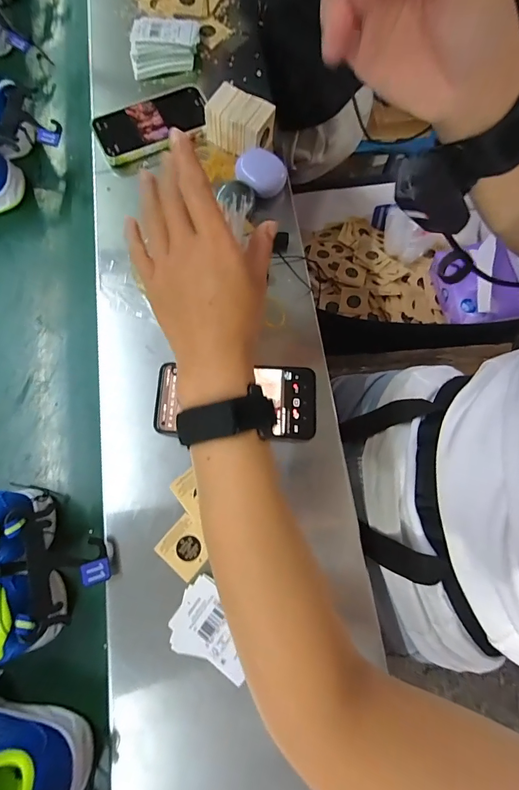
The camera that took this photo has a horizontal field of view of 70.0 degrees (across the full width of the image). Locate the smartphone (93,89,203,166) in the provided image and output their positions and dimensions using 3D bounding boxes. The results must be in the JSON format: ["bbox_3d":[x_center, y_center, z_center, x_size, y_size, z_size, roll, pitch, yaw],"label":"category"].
[{"bbox_3d":[-0.135,-0.344,0.473,0.146,0.015,0.080,-28,75,-9],"label":"smartphone"}]

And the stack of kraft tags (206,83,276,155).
[{"bbox_3d":[-0.023,-0.325,0.448,0.079,0.050,0.051,32,75,9],"label":"stack of kraft tags"}]

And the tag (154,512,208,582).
[{"bbox_3d":[-0.068,0.142,0.346,0.044,0.004,0.043,42,82,4],"label":"tag"}]

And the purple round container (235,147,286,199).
[{"bbox_3d":[0.001,-0.262,0.440,0.060,0.028,0.046,13,73,3],"label":"purple round container"}]

